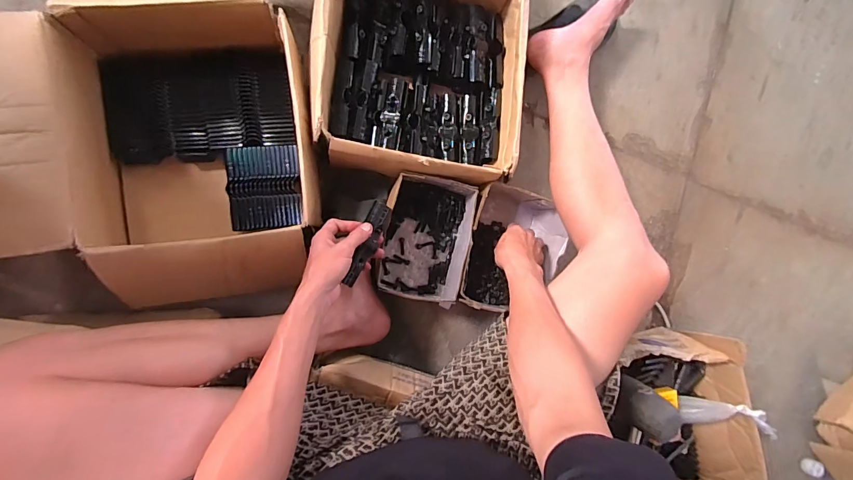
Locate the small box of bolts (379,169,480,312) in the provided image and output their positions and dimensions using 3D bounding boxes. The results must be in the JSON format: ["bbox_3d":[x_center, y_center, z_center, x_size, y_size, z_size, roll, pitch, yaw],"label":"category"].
[{"bbox_3d":[-0.003,0.002,0.683,0.142,0.084,0.205,8,89,-10],"label":"small box of bolts"}]

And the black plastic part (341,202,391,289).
[{"bbox_3d":[-0.085,0.006,0.580,0.031,0.027,0.130,23,72,-9],"label":"black plastic part"}]

